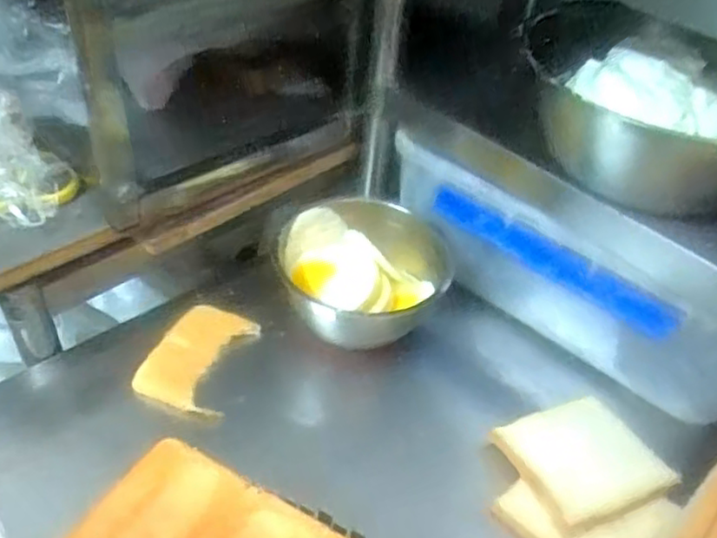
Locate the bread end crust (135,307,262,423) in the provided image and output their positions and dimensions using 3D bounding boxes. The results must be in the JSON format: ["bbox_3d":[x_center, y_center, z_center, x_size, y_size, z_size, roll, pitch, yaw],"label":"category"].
[{"bbox_3d":[-0.154,0.085,0.665,0.082,0.018,0.118,14,42,9],"label":"bread end crust"}]

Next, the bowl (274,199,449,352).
[{"bbox_3d":[0.001,0.015,0.709,0.171,0.089,0.164,7,42,2],"label":"bowl"}]

